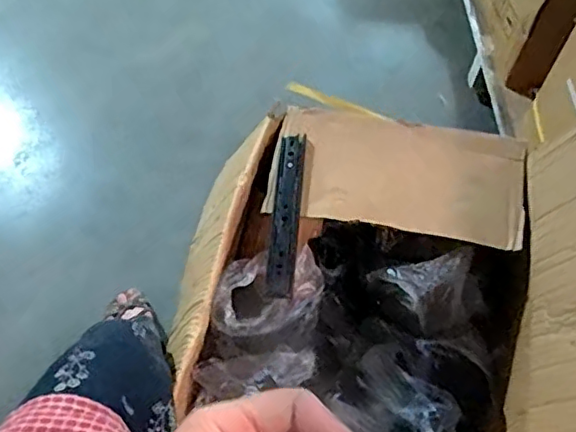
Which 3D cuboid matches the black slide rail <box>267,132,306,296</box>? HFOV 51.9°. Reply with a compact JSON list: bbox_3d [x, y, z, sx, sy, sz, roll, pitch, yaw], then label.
[{"bbox_3d":[-0.002,-0.003,0.741,0.036,0.011,0.214,3,68,10],"label":"black slide rail"}]

